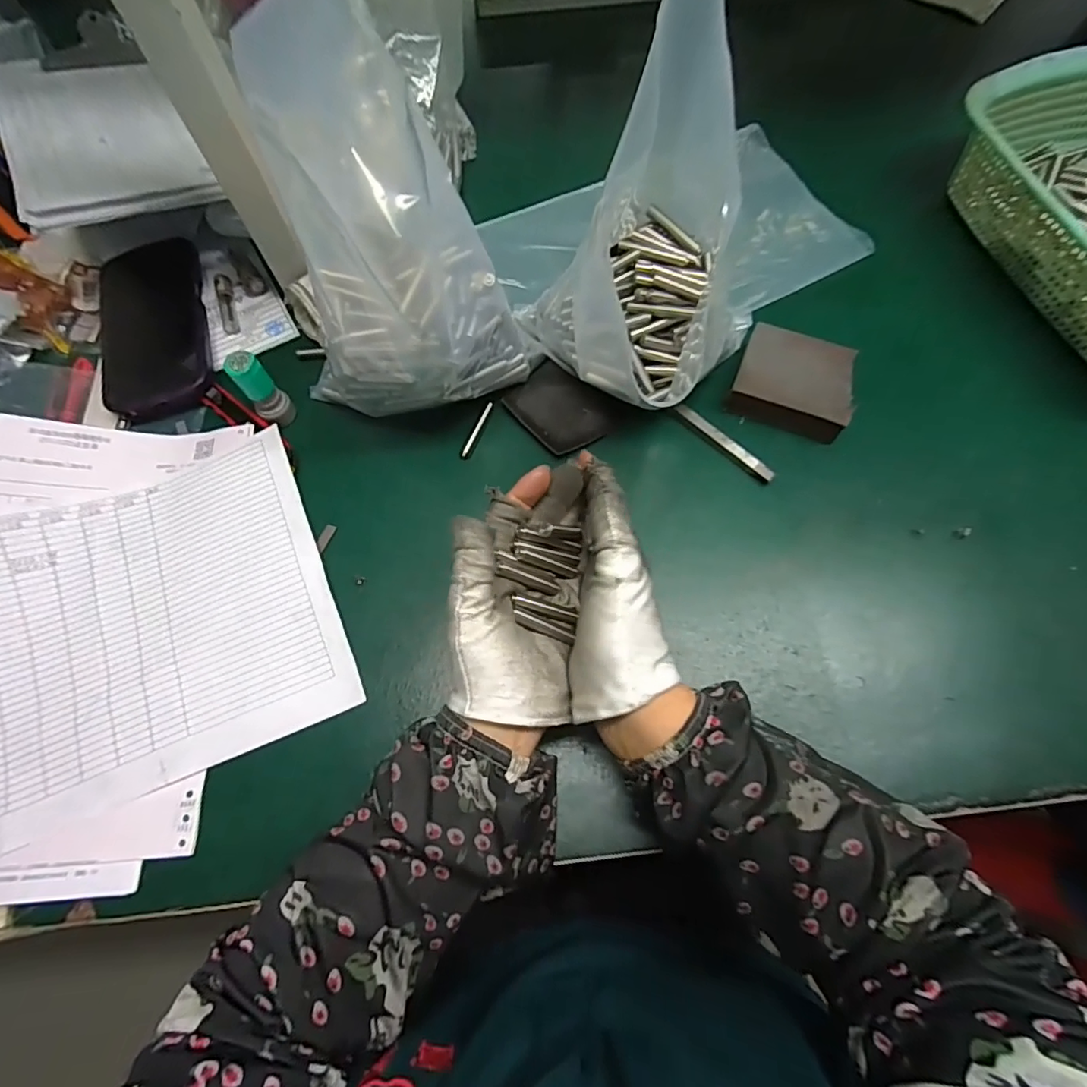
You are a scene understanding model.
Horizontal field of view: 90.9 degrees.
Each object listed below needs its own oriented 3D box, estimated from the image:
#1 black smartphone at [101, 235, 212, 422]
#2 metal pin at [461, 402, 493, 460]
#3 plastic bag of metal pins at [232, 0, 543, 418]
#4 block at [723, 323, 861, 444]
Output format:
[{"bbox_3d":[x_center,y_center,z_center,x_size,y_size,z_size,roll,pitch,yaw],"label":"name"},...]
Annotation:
[{"bbox_3d":[-0.310,-0.173,0.425,0.079,0.018,0.167,-19,68,-7],"label":"black smartphone"},{"bbox_3d":[-0.049,-0.084,0.394,0.006,0.005,0.048,20,69,9],"label":"metal pin"},{"bbox_3d":[-0.094,-0.175,0.332,0.150,0.194,0.143,-22,69,-8],"label":"plastic bag of metal pins"},{"bbox_3d":[0.182,-0.118,0.394,0.078,0.028,0.069,18,69,8],"label":"block"}]

